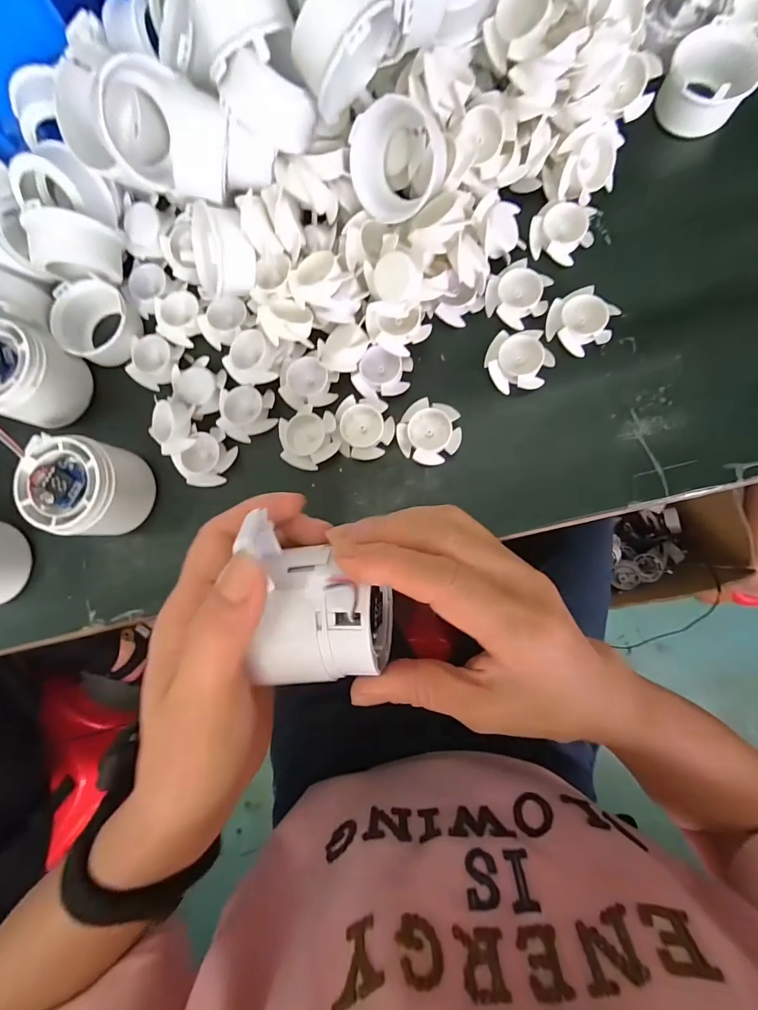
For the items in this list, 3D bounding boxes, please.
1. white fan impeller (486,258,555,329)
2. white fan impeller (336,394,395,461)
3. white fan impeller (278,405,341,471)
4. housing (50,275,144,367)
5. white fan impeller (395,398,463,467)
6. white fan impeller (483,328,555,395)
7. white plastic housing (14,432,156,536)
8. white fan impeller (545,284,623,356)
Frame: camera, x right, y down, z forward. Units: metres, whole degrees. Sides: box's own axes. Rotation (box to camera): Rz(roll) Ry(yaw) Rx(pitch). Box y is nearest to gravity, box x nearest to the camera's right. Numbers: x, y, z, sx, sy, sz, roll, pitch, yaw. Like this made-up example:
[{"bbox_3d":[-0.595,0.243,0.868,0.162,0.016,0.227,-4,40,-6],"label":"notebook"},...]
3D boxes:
[{"bbox_3d":[0.092,-0.138,0.263,0.035,0.010,0.038,0,86,5],"label":"white fan impeller"},{"bbox_3d":[-0.009,-0.051,0.265,0.036,0.013,0.040,-6,85,4],"label":"white fan impeller"},{"bbox_3d":[-0.047,-0.045,0.267,0.037,0.014,0.042,-15,85,4],"label":"white fan impeller"},{"bbox_3d":[-0.201,-0.131,0.287,0.051,0.027,0.051,0,86,5],"label":"housing"},{"bbox_3d":[0.033,-0.047,0.263,0.039,0.015,0.038,0,86,5],"label":"white fan impeller"},{"bbox_3d":[0.090,-0.093,0.262,0.039,0.020,0.038,0,86,5],"label":"white fan impeller"},{"bbox_3d":[-0.182,-0.012,0.254,0.059,0.047,0.056,0,86,5],"label":"white plastic housing"},{"bbox_3d":[0.129,-0.118,0.258,0.036,0.015,0.038,0,86,5],"label":"white fan impeller"}]

